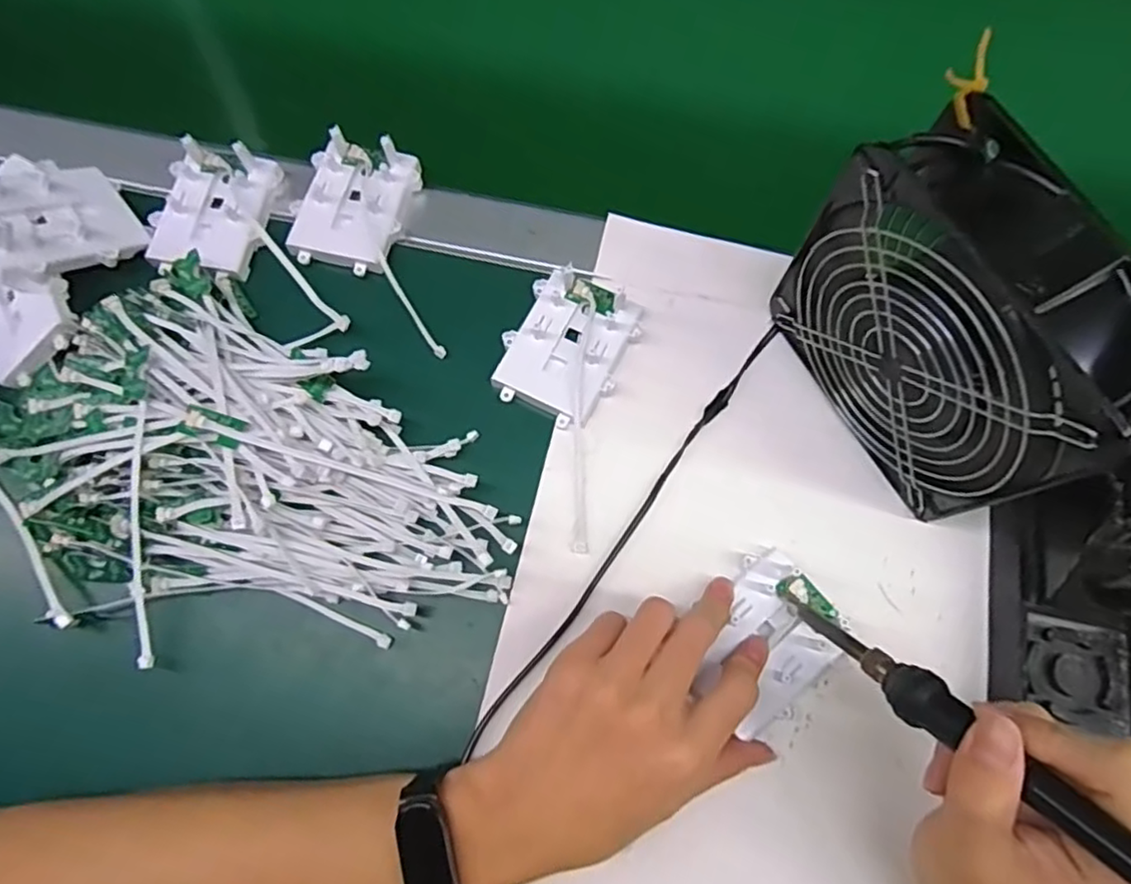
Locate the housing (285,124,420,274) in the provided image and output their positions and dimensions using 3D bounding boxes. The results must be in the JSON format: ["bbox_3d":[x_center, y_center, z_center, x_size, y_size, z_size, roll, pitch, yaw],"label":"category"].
[{"bbox_3d":[-0.135,-0.151,0.413,0.067,0.018,0.084,16,73,5],"label":"housing"}]

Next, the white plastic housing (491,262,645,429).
[{"bbox_3d":[0.001,-0.055,0.380,0.065,0.016,0.082,25,74,8],"label":"white plastic housing"}]

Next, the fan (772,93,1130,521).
[{"bbox_3d":[0.174,-0.048,0.306,0.060,0.145,0.151,-29,77,-9],"label":"fan"}]

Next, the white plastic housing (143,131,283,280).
[{"bbox_3d":[-0.220,-0.145,0.412,0.069,0.023,0.084,11,73,4],"label":"white plastic housing"}]

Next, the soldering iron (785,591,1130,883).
[{"bbox_3d":[0.153,0.111,0.241,0.019,0.210,0.015,-38,120,-8],"label":"soldering iron"}]

